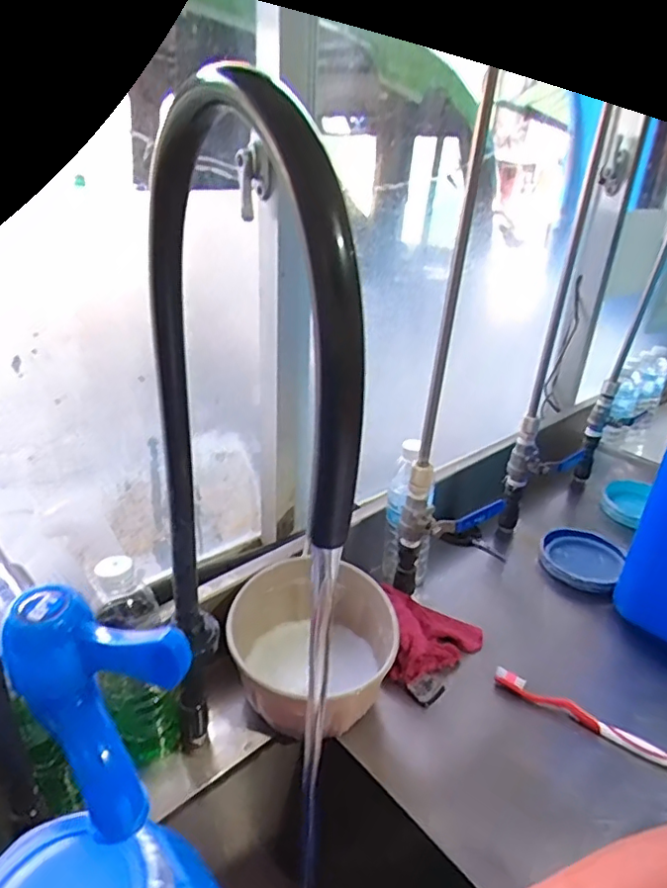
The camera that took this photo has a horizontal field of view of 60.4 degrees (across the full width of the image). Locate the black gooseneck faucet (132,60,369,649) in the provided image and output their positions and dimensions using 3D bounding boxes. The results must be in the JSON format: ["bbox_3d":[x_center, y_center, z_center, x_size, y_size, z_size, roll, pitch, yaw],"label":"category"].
[{"bbox_3d":[-0.064,0.010,0.344,0.031,0.387,0.235,-14,31,-30],"label":"black gooseneck faucet"}]

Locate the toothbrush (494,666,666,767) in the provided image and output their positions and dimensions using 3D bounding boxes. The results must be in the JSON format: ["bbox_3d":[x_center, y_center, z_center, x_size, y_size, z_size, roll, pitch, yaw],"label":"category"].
[{"bbox_3d":[0.266,0.291,0.616,0.185,0.023,0.019,18,31,26],"label":"toothbrush"}]

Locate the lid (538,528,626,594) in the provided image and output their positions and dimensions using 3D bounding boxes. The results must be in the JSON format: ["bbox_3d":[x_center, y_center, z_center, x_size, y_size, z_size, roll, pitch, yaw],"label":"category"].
[{"bbox_3d":[0.359,0.169,0.835,0.110,0.029,0.115,2,28,-1],"label":"lid"}]

